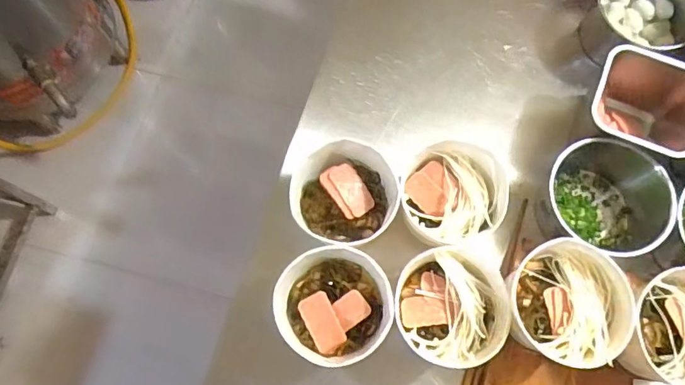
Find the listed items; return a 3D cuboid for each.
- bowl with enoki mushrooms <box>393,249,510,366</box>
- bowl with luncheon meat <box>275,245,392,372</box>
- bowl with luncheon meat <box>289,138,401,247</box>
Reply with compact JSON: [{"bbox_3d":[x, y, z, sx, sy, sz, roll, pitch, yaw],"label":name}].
[{"bbox_3d":[0.115,0.122,0.539,0.110,0.063,0.119,0,73,0],"label":"bowl with enoki mushrooms"},{"bbox_3d":[-0.007,0.123,0.542,0.119,0.086,0.113,0,73,0],"label":"bowl with luncheon meat"},{"bbox_3d":[0.003,0.006,0.578,0.113,0.083,0.119,0,73,0],"label":"bowl with luncheon meat"}]

